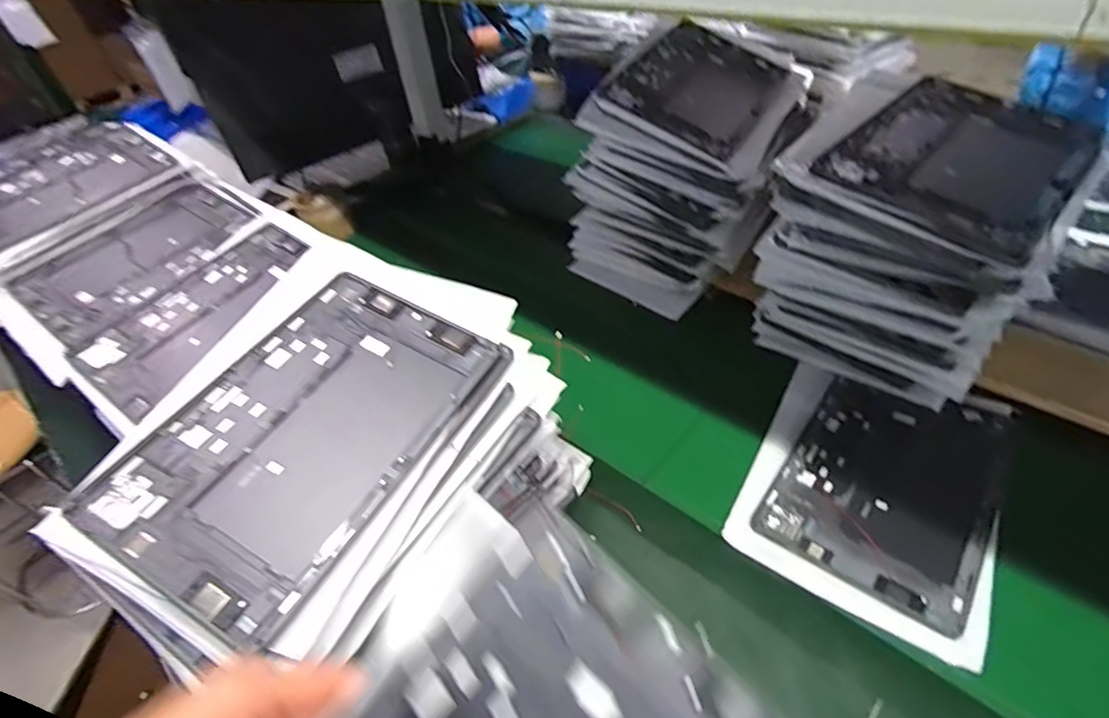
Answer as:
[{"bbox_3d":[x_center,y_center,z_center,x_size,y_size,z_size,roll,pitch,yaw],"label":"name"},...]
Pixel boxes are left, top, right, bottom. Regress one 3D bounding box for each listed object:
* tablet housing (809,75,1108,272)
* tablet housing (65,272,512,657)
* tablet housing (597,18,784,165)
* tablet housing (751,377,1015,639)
[{"bbox_3d":[0.369,-0.185,0.498,0.171,0.009,0.260,36,59,28],"label":"tablet housing"},{"bbox_3d":[-0.172,0.048,0.396,0.171,0.008,0.252,25,55,15],"label":"tablet housing"},{"bbox_3d":[0.182,-0.341,0.695,0.172,0.020,0.251,31,57,10],"label":"tablet housing"},{"bbox_3d":[0.319,0.113,0.526,0.165,0.007,0.245,25,53,32],"label":"tablet housing"}]

